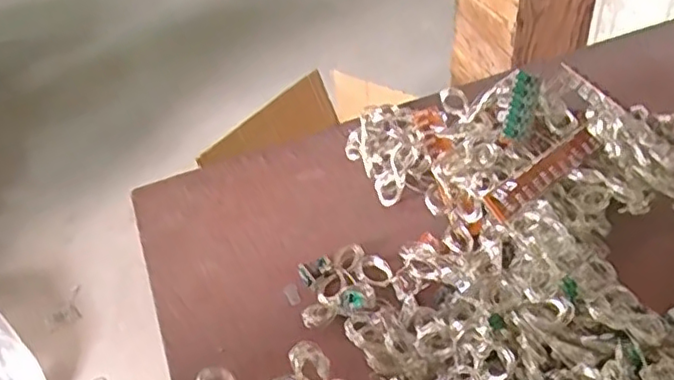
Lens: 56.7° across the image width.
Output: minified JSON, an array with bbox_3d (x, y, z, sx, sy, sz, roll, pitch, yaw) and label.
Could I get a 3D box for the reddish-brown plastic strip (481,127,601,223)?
[{"bbox_3d":[0.145,-0.016,0.429,0.107,0.007,0.020,-34,49,-25],"label":"reddish-brown plastic strip"}]

